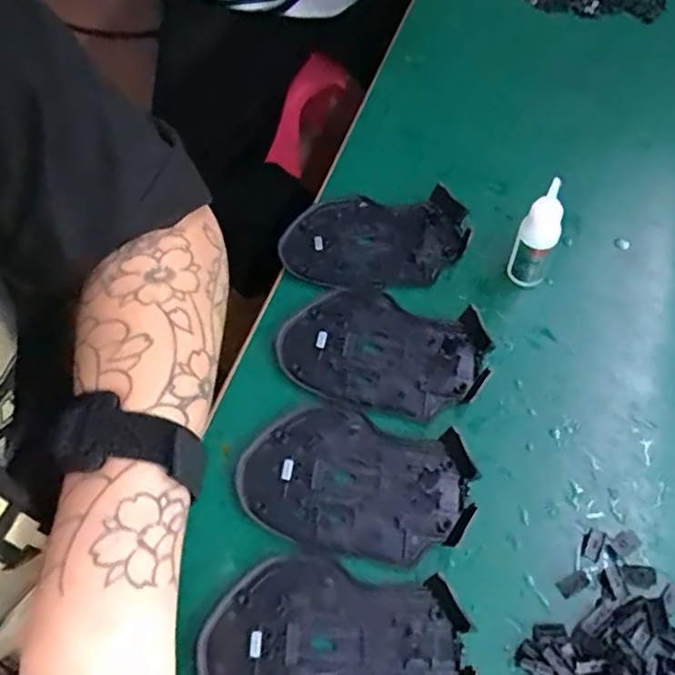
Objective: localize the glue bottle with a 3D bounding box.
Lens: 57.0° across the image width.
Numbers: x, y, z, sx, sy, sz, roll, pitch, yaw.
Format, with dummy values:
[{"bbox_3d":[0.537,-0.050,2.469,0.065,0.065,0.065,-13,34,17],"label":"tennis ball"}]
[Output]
[{"bbox_3d":[0.112,-0.055,0.351,0.021,0.075,0.015,13,60,9],"label":"glue bottle"}]

